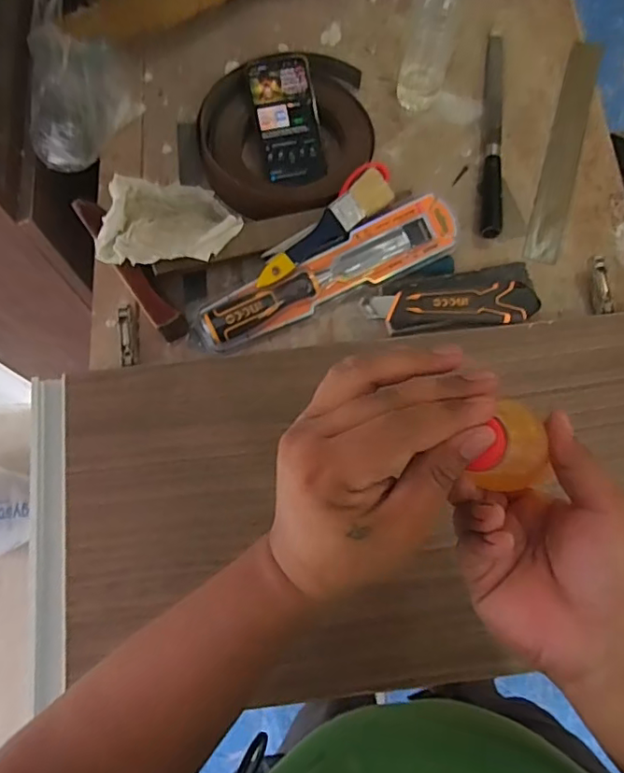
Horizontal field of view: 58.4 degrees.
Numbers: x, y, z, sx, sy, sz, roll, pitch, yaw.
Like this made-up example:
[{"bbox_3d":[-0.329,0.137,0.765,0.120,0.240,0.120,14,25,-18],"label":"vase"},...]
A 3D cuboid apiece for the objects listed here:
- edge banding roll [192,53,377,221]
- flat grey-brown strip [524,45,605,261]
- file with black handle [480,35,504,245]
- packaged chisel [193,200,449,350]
[{"bbox_3d":[-0.032,-0.319,0.690,0.212,0.040,0.222,2,73,-1],"label":"edge banding roll"},{"bbox_3d":[0.330,-0.313,0.725,0.044,0.007,0.351,18,73,4],"label":"flat grey-brown strip"},{"bbox_3d":[0.233,-0.330,0.714,0.026,0.019,0.312,7,73,1],"label":"file with black handle"},{"bbox_3d":[0.020,-0.127,0.630,0.311,0.036,0.062,-25,75,-9],"label":"packaged chisel"}]

